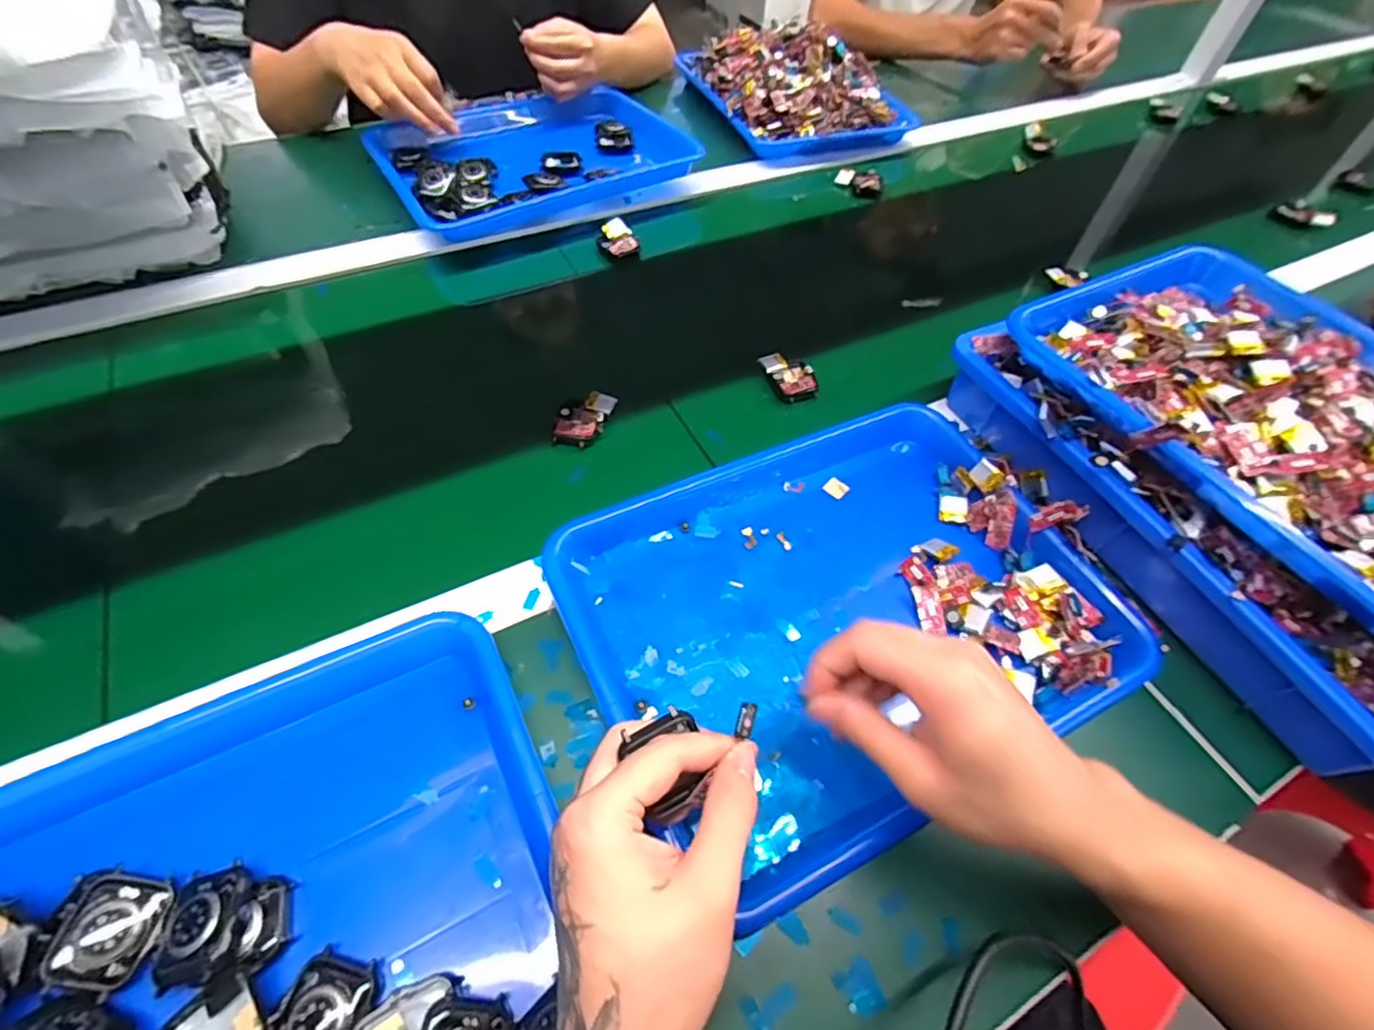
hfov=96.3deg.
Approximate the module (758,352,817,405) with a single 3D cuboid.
[{"bbox_3d":[0.092,-0.123,0.544,0.039,0.014,0.053,-20,59,-17],"label":"module"}]

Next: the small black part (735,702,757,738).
[{"bbox_3d":[0.025,0.089,0.266,0.007,0.004,0.015,16,71,6],"label":"small black part"}]

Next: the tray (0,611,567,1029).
[{"bbox_3d":[-0.221,0.204,0.275,0.332,0.046,0.262,-22,60,-18],"label":"tray"}]

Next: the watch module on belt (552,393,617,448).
[{"bbox_3d":[-0.083,-0.078,0.499,0.052,0.014,0.045,-5,56,-7],"label":"watch module on belt"}]

